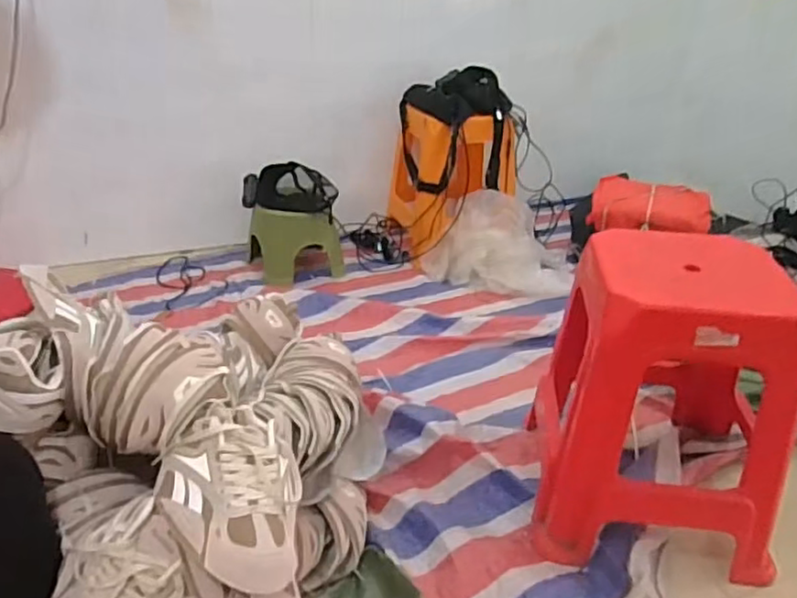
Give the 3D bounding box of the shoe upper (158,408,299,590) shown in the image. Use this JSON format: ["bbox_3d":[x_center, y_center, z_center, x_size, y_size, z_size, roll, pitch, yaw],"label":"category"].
[{"bbox_3d":[-0.181,0.213,0.699,0.146,0.076,0.216,-5,52,-14],"label":"shoe upper"}]

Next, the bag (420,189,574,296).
[{"bbox_3d":[0.299,-0.178,1.917,0.431,0.228,0.236,4,29,4],"label":"bag"}]

